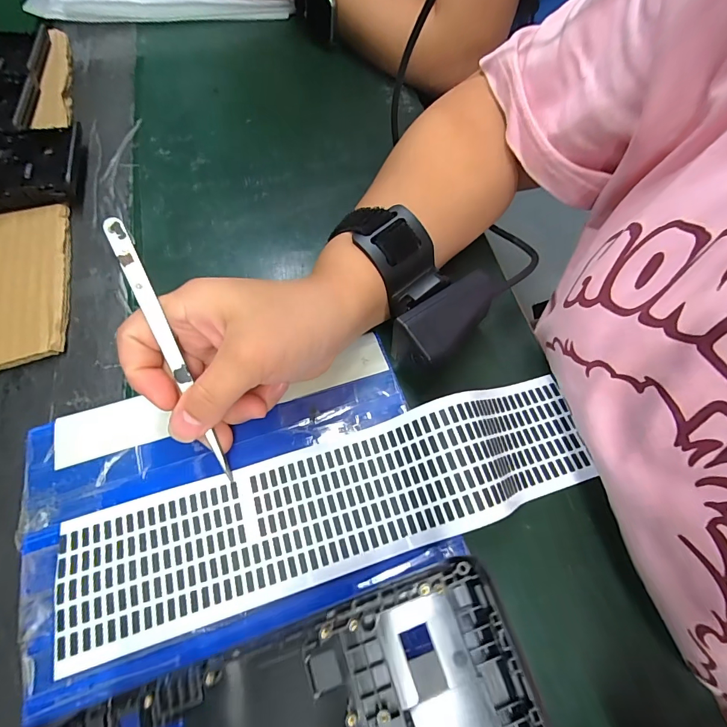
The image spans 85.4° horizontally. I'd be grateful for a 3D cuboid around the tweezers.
[{"bbox_3d":[-0.090,-0.001,0.189,0.009,0.004,0.133,-20,107,-10],"label":"tweezers"}]

